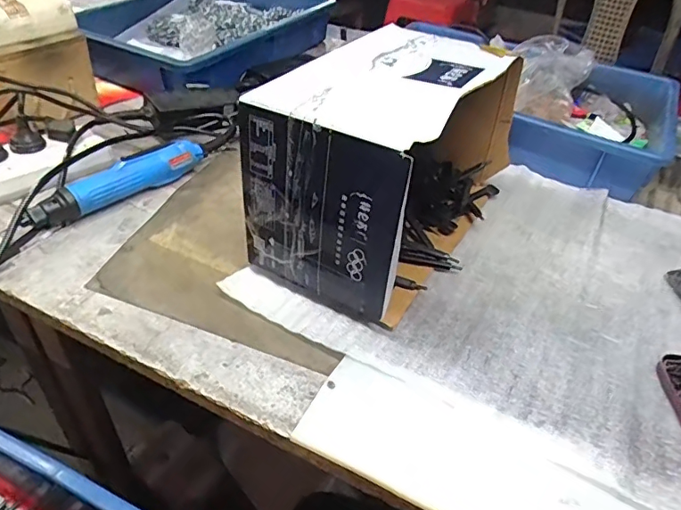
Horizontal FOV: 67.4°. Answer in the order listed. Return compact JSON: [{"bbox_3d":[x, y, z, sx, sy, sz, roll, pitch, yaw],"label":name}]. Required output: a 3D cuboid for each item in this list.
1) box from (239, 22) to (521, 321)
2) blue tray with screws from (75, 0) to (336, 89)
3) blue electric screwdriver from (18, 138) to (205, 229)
[{"bbox_3d":[0.045,-0.104,0.514,0.198,0.171,0.295,20,42,19],"label":"box"},{"bbox_3d":[-0.227,-0.407,0.917,0.307,0.073,0.428,19,41,16],"label":"blue tray with screws"},{"bbox_3d":[-0.242,-0.081,0.562,0.031,0.041,0.201,31,46,28],"label":"blue electric screwdriver"}]

